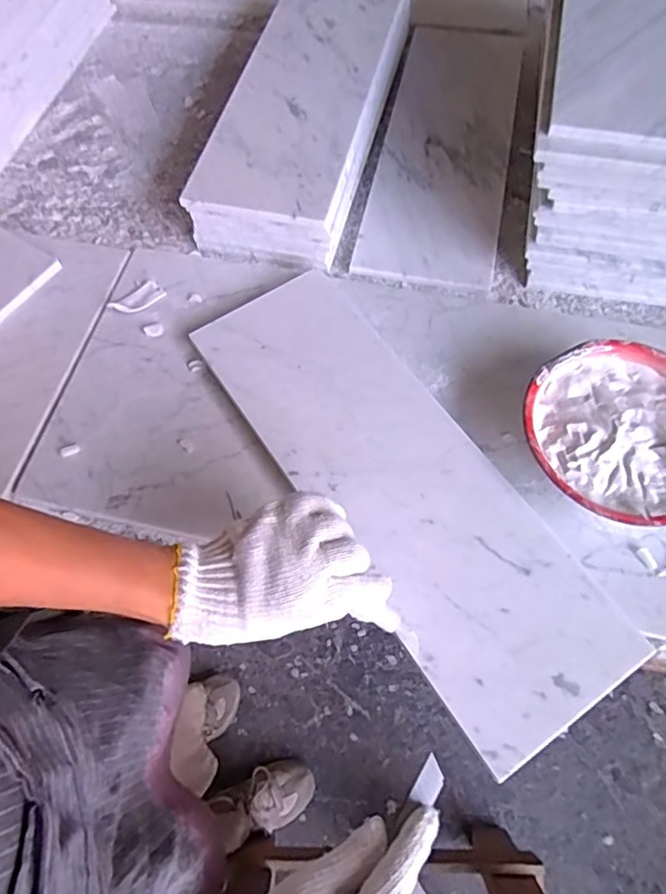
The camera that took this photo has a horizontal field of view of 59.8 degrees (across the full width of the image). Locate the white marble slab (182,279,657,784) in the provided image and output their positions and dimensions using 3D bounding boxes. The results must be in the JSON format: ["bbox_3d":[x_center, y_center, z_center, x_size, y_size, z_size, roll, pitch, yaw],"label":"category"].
[{"bbox_3d":[0.049,0.022,0.503,0.152,0.011,0.452,-31,66,-14],"label":"white marble slab"}]

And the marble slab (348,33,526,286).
[{"bbox_3d":[0.143,-0.388,0.725,0.153,0.019,0.472,10,65,8],"label":"marble slab"}]

